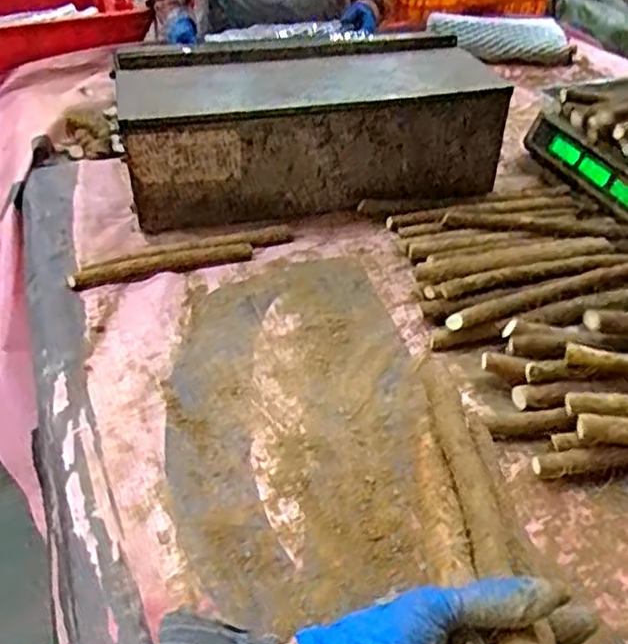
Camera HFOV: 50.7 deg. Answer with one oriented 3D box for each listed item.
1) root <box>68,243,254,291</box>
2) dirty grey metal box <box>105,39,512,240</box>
[{"bbox_3d":[-0.184,-0.069,0.821,0.222,0.018,0.031,-13,43,-17],"label":"root"},{"bbox_3d":[-0.001,-0.259,0.926,0.488,0.203,0.175,-8,42,-11],"label":"dirty grey metal box"}]

